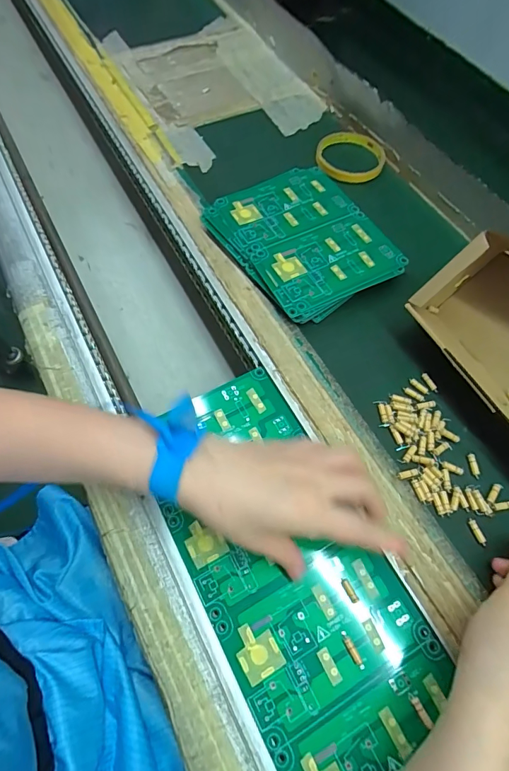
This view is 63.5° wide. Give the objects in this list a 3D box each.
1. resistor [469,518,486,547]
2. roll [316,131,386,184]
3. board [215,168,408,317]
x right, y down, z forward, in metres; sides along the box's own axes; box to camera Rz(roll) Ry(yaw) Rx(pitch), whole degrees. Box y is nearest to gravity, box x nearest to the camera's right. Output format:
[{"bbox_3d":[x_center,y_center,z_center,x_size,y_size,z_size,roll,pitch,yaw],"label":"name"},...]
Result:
[{"bbox_3d":[0.172,0.113,0.316,0.006,0.004,0.021,-19,66,-9],"label":"resistor"},{"bbox_3d":[0.119,-0.283,0.511,0.083,0.013,0.092,12,65,5],"label":"roll"},{"bbox_3d":[0.056,-0.159,0.430,0.140,0.006,0.165,-27,69,-16],"label":"board"}]

